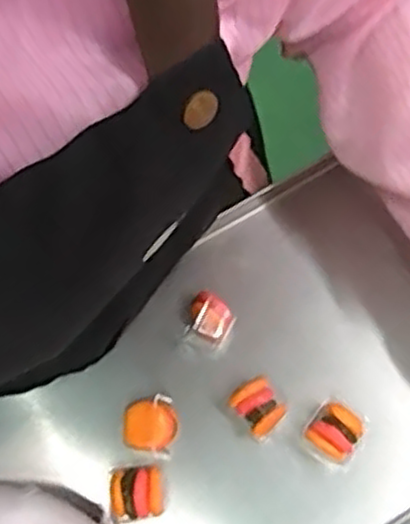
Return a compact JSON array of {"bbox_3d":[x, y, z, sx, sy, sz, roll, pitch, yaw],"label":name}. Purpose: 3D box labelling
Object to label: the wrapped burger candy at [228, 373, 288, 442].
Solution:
[{"bbox_3d":[0.034,0.096,0.483,0.028,0.030,0.034,-39,78,-11],"label":"wrapped burger candy"}]

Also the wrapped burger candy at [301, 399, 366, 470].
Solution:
[{"bbox_3d":[0.083,0.113,0.483,0.032,0.029,0.036,40,77,10],"label":"wrapped burger candy"}]

